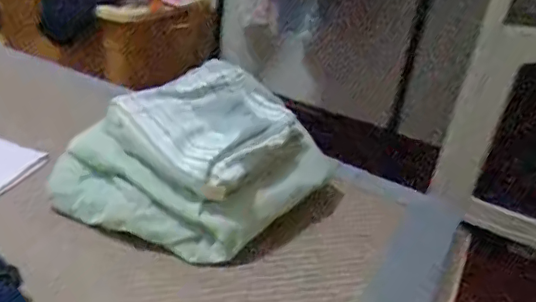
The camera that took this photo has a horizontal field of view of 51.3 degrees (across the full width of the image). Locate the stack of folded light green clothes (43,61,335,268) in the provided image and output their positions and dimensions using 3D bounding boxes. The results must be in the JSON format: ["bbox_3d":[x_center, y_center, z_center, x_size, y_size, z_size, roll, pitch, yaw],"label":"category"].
[{"bbox_3d":[-0.068,0.009,0.590,0.204,0.117,0.251,25,33,32],"label":"stack of folded light green clothes"}]

